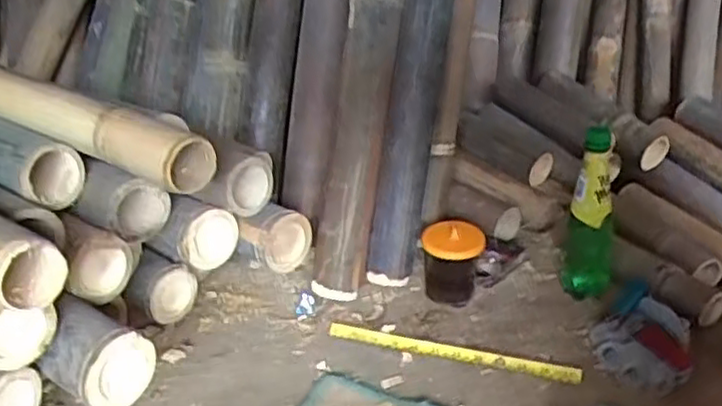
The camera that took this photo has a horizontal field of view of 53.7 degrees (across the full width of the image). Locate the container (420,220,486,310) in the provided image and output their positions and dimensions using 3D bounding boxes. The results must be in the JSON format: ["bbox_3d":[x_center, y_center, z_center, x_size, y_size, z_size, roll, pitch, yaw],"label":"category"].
[{"bbox_3d":[0.119,0.079,0.922,0.077,0.100,0.068,1,27,7],"label":"container"}]

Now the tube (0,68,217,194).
[{"bbox_3d":[-0.410,-0.117,0.851,0.650,0.064,0.050,17,33,33],"label":"tube"}]

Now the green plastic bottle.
[{"bbox_3d":[0.292,0.016,0.901,0.056,0.223,0.075,8,29,20],"label":"green plastic bottle"}]

